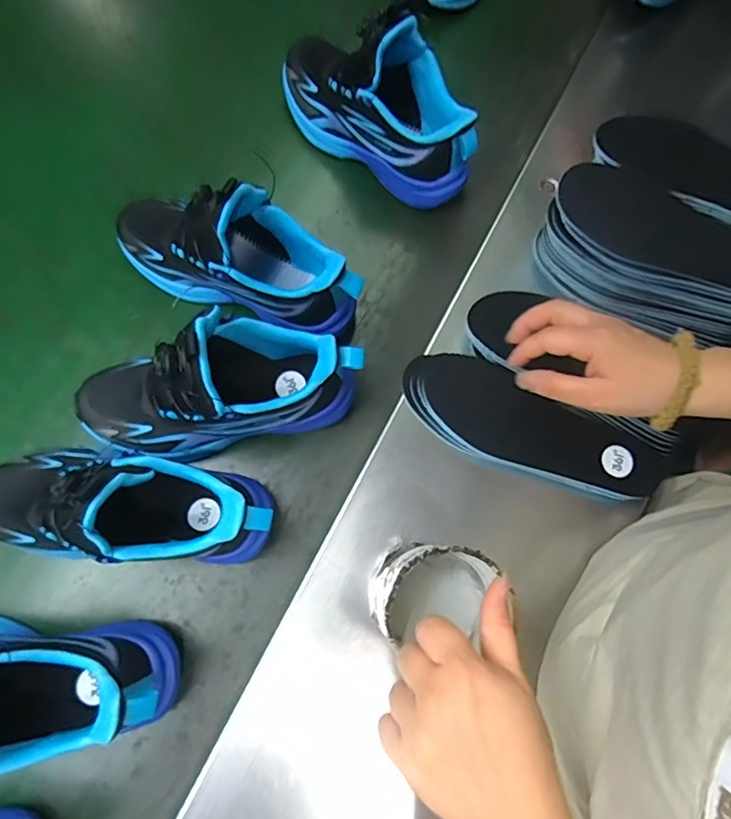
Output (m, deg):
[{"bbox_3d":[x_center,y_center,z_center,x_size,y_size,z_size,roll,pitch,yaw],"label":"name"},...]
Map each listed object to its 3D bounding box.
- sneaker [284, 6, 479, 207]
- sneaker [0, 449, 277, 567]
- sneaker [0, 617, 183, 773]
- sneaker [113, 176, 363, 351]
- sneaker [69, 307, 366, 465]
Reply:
[{"bbox_3d":[0.008,-0.307,0.515,0.230,0.138,0.082,41,76,10],"label":"sneaker"},{"bbox_3d":[-0.189,0.066,0.399,0.236,0.123,0.086,7,73,1],"label":"sneaker"},{"bbox_3d":[-0.257,0.192,0.359,0.233,0.123,0.079,3,76,-4],"label":"sneaker"},{"bbox_3d":[-0.117,-0.142,0.471,0.236,0.143,0.081,23,75,1],"label":"sneaker"},{"bbox_3d":[-0.123,-0.025,0.423,0.231,0.127,0.088,-13,78,-8],"label":"sneaker"}]

